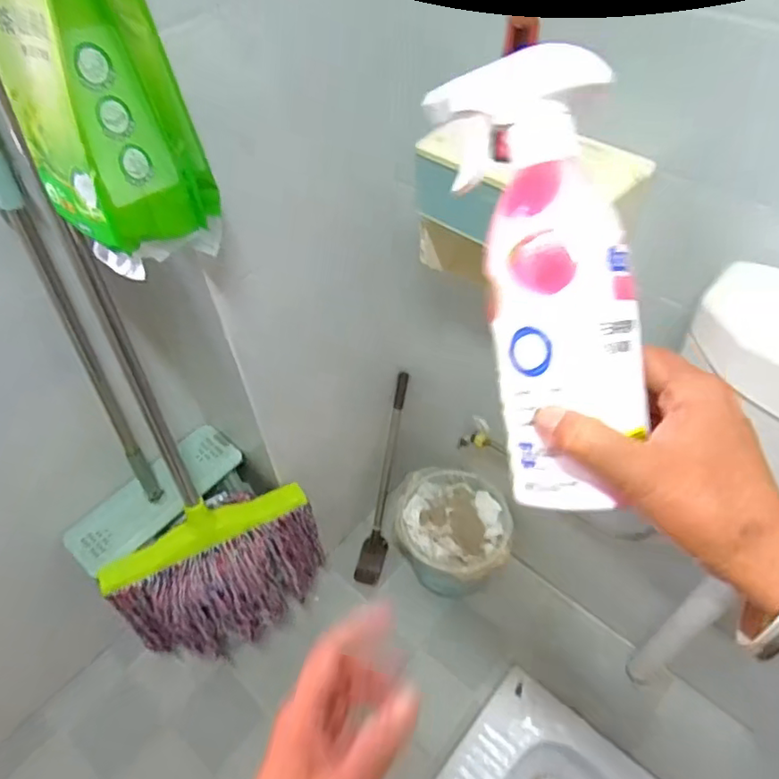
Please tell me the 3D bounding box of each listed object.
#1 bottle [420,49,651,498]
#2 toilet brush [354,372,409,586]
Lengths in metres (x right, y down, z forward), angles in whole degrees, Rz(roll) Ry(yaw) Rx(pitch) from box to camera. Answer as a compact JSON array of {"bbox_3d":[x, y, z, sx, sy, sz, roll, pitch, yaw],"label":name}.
[{"bbox_3d":[0.082,-0.055,0.295,0.079,0.056,0.220,-6,84,-4],"label":"bottle"},{"bbox_3d":[-0.013,0.207,1.327,0.062,0.524,0.058,13,20,10],"label":"toilet brush"}]

